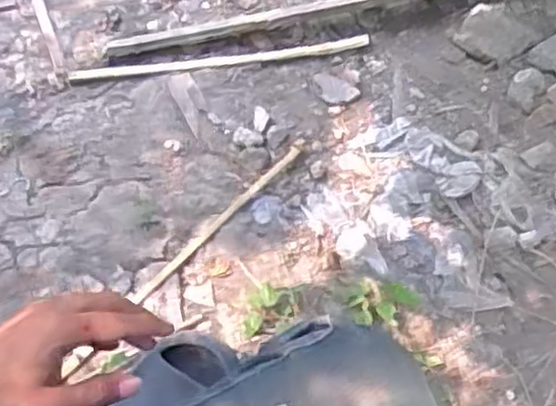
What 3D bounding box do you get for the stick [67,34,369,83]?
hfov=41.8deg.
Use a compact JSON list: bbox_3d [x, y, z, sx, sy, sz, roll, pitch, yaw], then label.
[{"bbox_3d":[-0.100,-0.245,1.248,0.508,0.012,0.024,-7,68,-3],"label":"stick"}]

